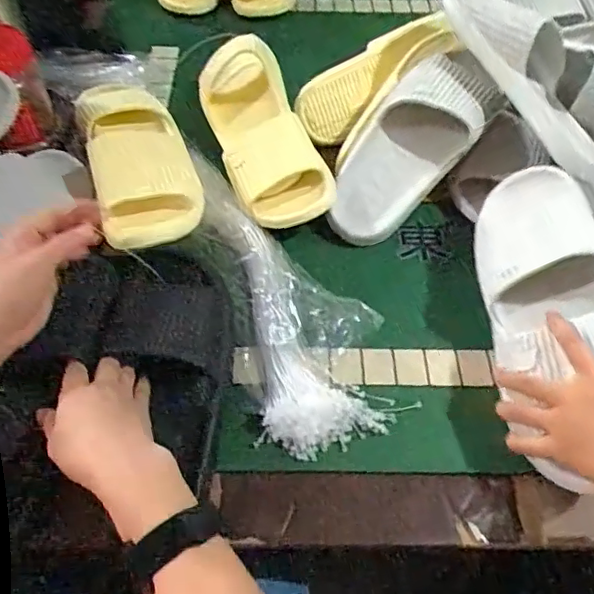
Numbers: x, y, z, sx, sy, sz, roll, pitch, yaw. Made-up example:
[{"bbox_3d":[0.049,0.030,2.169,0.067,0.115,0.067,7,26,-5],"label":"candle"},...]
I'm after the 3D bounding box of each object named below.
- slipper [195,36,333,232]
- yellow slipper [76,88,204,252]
[{"bbox_3d":[-0.048,-0.199,0.680,0.105,0.067,0.281,-29,67,7],"label":"slipper"},{"bbox_3d":[-0.184,-0.171,0.651,0.104,0.065,0.289,-15,57,-13],"label":"yellow slipper"}]

